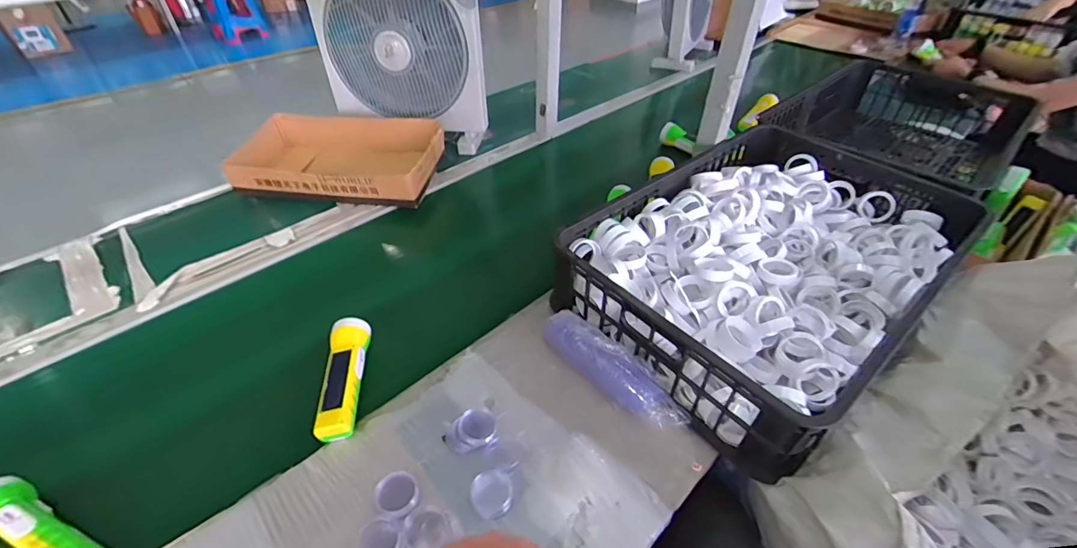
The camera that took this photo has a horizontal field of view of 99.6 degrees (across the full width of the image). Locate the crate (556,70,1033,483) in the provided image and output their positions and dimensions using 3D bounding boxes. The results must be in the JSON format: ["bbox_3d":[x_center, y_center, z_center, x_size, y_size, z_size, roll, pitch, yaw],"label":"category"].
[{"bbox_3d":[0.353,-0.030,0.700,0.588,0.126,0.390,-28,50,-28],"label":"crate"}]

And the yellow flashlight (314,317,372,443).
[{"bbox_3d":[-0.258,0.135,0.603,0.050,0.037,0.172,-4,42,-6],"label":"yellow flashlight"}]

